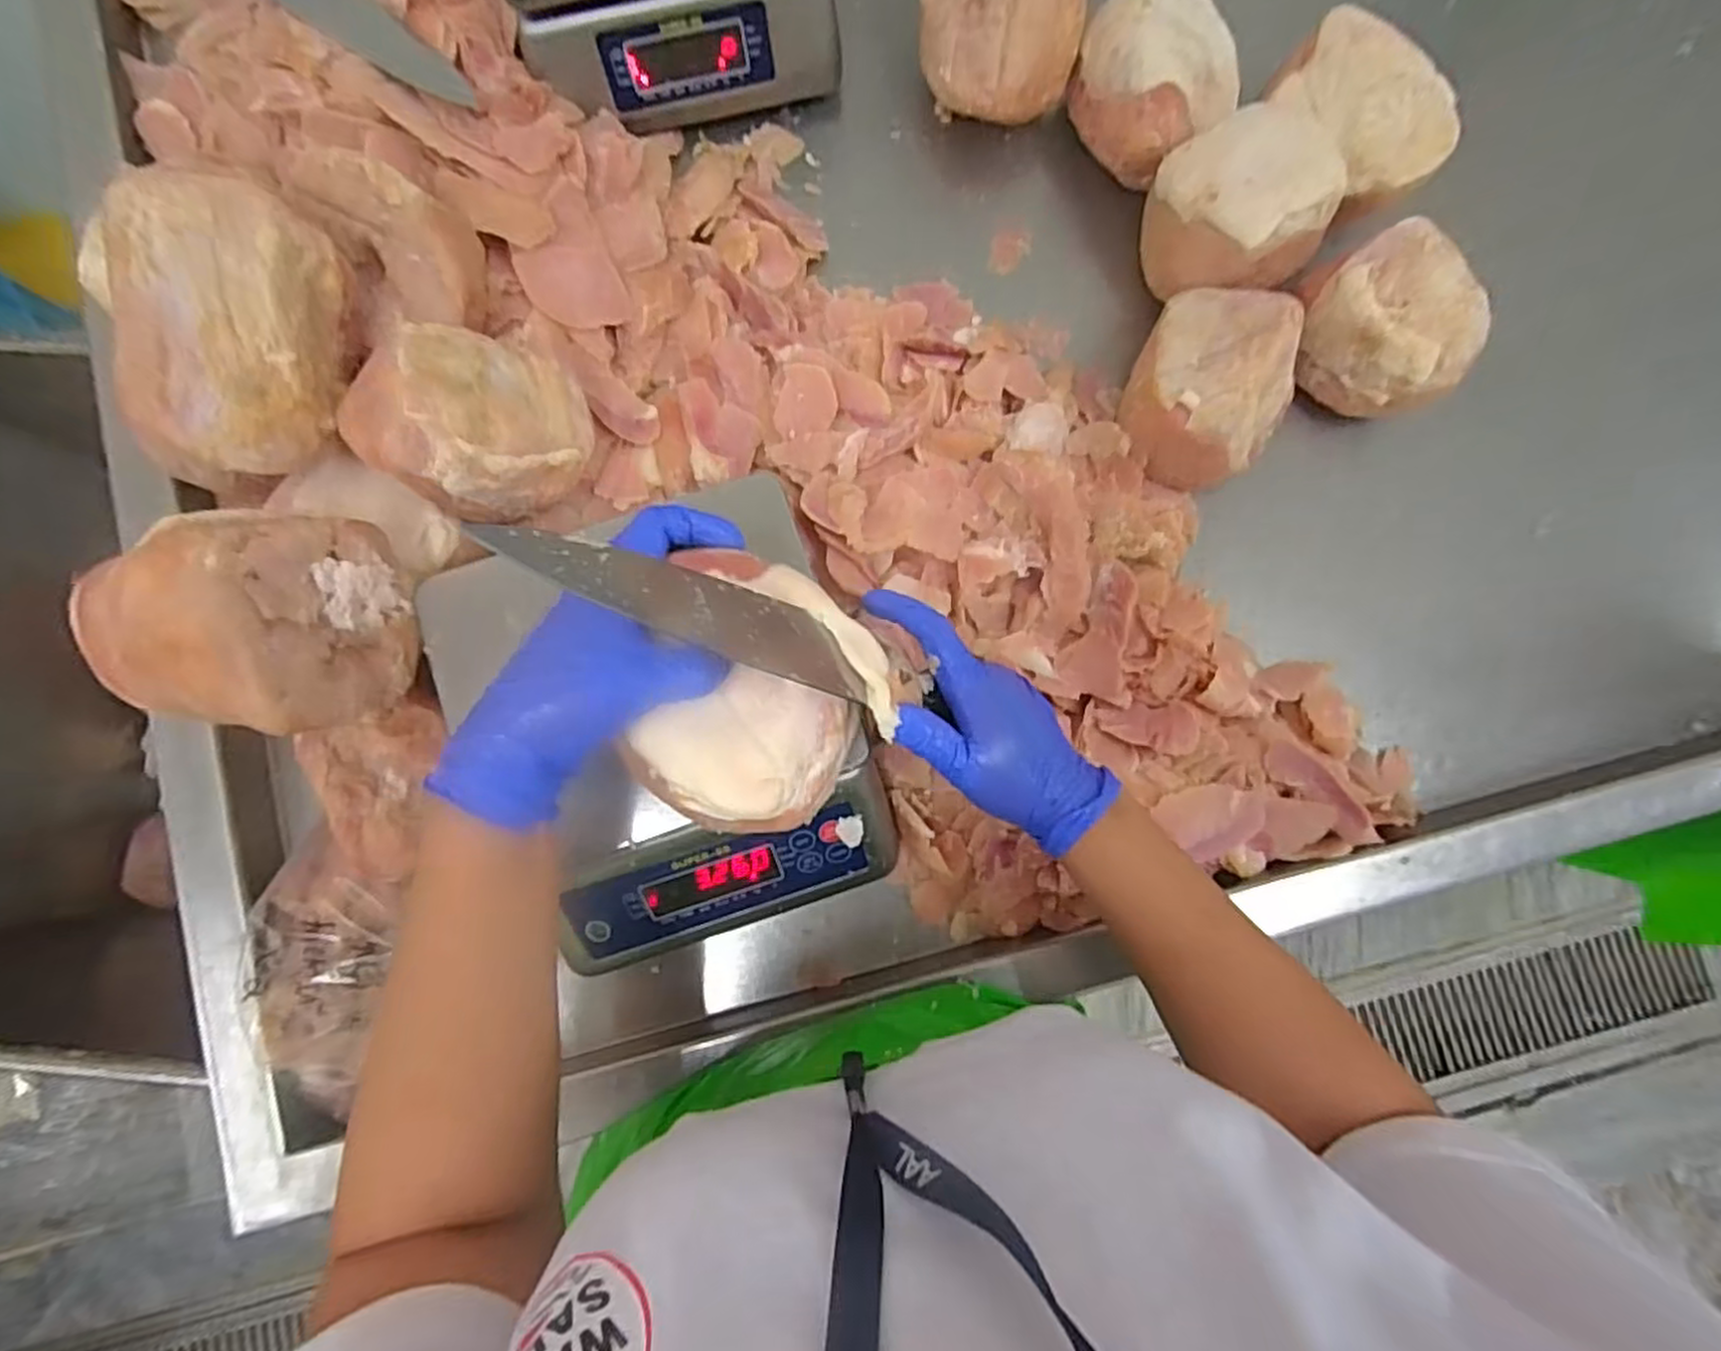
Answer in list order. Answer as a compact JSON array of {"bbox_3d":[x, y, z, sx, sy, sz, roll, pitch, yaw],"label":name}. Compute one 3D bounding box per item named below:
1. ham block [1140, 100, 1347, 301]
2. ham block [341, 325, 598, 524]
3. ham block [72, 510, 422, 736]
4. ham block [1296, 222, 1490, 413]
[{"bbox_3d":[0.269,-0.326,0.545,0.116,0.078,0.092,7,83,-1],"label":"ham block"},{"bbox_3d":[-0.236,-0.159,0.473,0.098,0.090,0.117,35,83,2],"label":"ham block"},{"bbox_3d":[-0.315,-0.030,0.402,0.113,0.090,0.123,11,83,-1],"label":"ham block"},{"bbox_3d":[0.386,-0.255,0.554,0.100,0.069,0.116,-43,86,-6],"label":"ham block"}]

